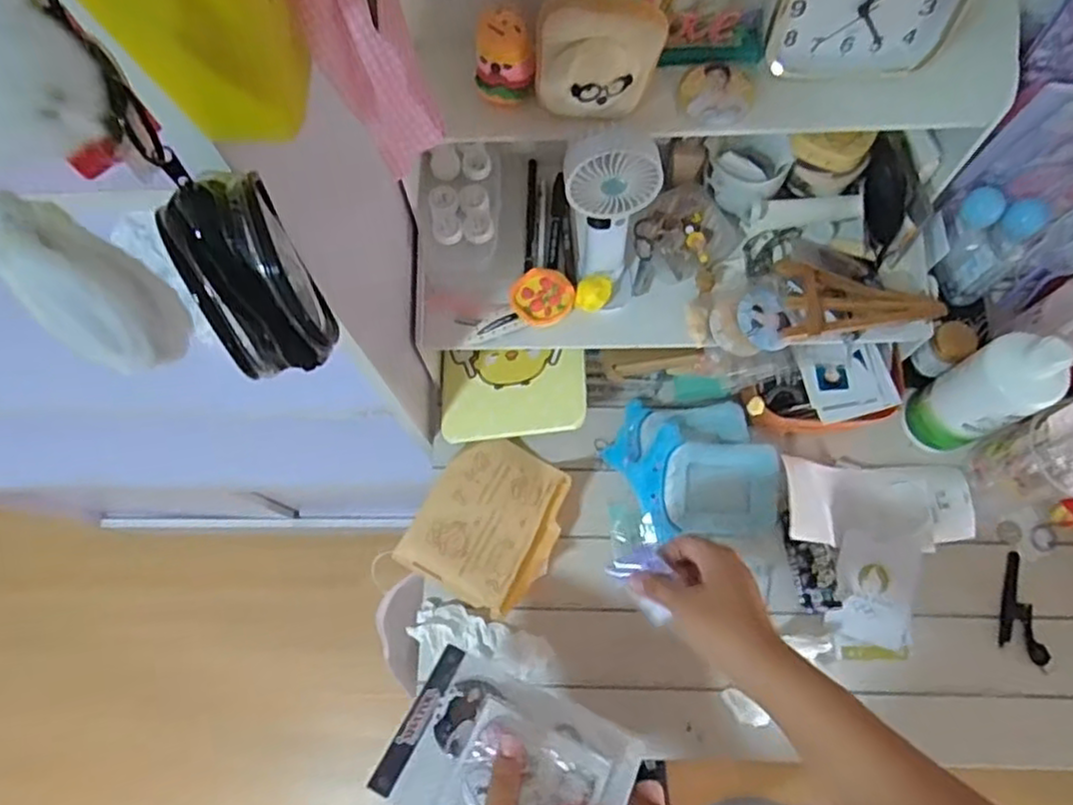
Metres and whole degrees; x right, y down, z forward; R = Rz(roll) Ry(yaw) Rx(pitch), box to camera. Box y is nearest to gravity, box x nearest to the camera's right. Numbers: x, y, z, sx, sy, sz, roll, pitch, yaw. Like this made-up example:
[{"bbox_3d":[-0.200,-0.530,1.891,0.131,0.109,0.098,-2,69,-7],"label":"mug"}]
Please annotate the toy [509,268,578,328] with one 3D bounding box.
[{"bbox_3d":[0.005,-0.098,0.624,0.057,0.010,0.055,-1,70,2],"label":"toy"}]

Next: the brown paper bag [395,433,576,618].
[{"bbox_3d":[-0.043,0.113,0.661,0.128,0.035,0.152,28,74,12],"label":"brown paper bag"}]

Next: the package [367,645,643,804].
[{"bbox_3d":[-0.016,0.262,0.497,0.169,0.036,0.120,22,52,15],"label":"package"}]

